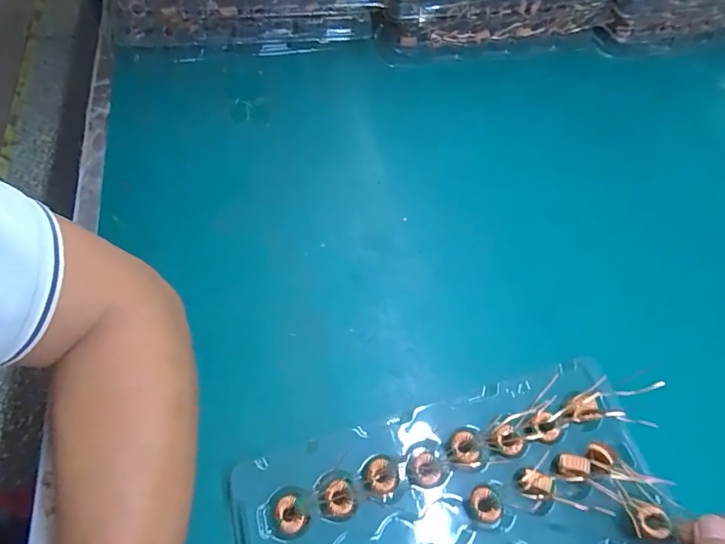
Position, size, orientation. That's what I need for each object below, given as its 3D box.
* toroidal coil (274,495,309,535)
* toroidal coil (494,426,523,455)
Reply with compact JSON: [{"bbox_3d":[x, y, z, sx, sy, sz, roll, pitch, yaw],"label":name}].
[{"bbox_3d":[-0.046,0.154,0.277,0.019,0.004,0.021,-24,66,-18],"label":"toroidal coil"},{"bbox_3d":[0.105,0.122,0.313,0.019,0.004,0.020,3,61,-5],"label":"toroidal coil"}]

